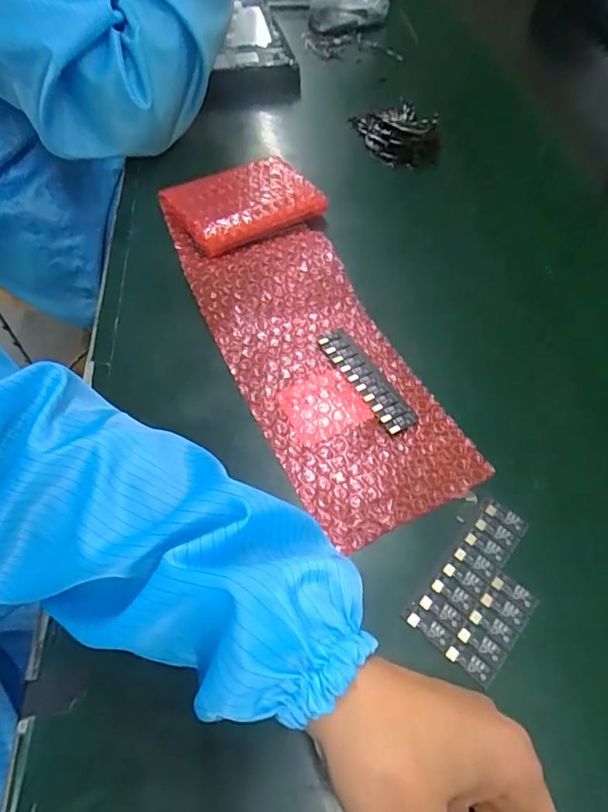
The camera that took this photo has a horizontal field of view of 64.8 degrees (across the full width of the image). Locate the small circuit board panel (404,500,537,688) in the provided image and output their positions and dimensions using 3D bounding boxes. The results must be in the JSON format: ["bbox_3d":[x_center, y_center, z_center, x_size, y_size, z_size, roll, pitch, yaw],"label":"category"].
[{"bbox_3d":[0.104,0.102,0.273,0.052,0.004,0.091,38,63,20],"label":"small circuit board panel"}]

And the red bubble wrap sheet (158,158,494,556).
[{"bbox_3d":[-0.008,-0.076,0.374,0.129,0.024,0.354,-18,58,-11],"label":"red bubble wrap sheet"}]

